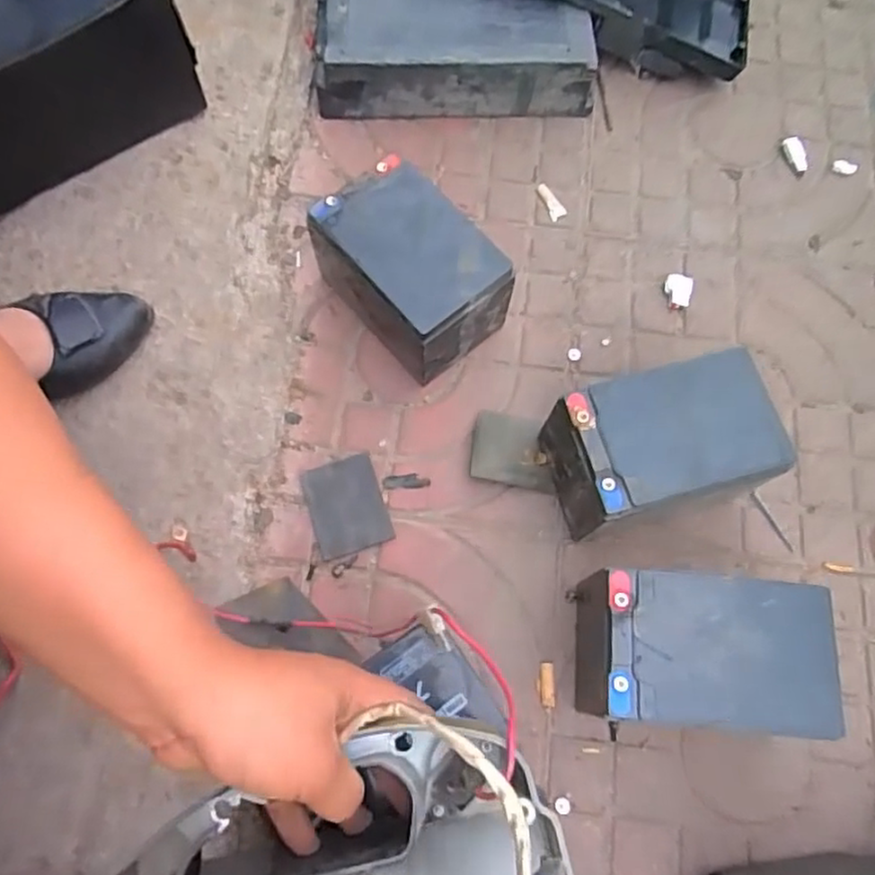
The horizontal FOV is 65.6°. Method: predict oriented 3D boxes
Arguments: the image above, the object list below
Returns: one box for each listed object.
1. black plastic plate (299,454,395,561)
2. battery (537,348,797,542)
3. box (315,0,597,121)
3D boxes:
[{"bbox_3d":[-0.075,0.057,0.563,0.060,0.004,0.078,-18,72,-8],"label":"black plastic plate"},{"bbox_3d":[0.169,0.014,0.527,0.152,0.113,0.101,-13,71,-4],"label":"battery"},{"bbox_3d":[0.014,-0.409,0.692,0.269,0.076,0.160,-3,71,-3],"label":"box"}]

